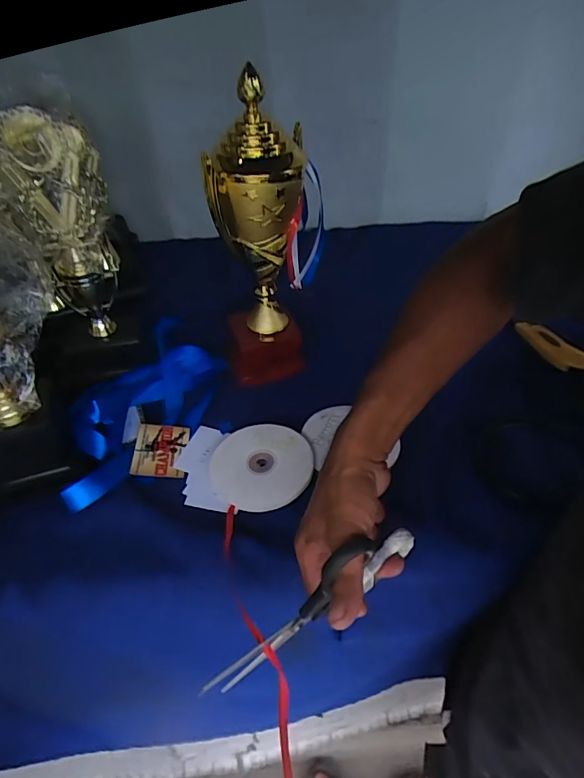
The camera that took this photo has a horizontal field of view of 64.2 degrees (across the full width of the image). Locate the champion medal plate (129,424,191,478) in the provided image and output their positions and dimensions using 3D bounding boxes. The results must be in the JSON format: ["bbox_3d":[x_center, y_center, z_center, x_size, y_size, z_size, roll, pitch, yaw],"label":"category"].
[{"bbox_3d":[-0.144,0.067,0.511,0.055,0.005,0.065,5,53,-9],"label":"champion medal plate"}]

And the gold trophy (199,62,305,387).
[{"bbox_3d":[-0.029,-0.159,0.525,0.107,0.309,0.098,-2,42,1],"label":"gold trophy"}]

